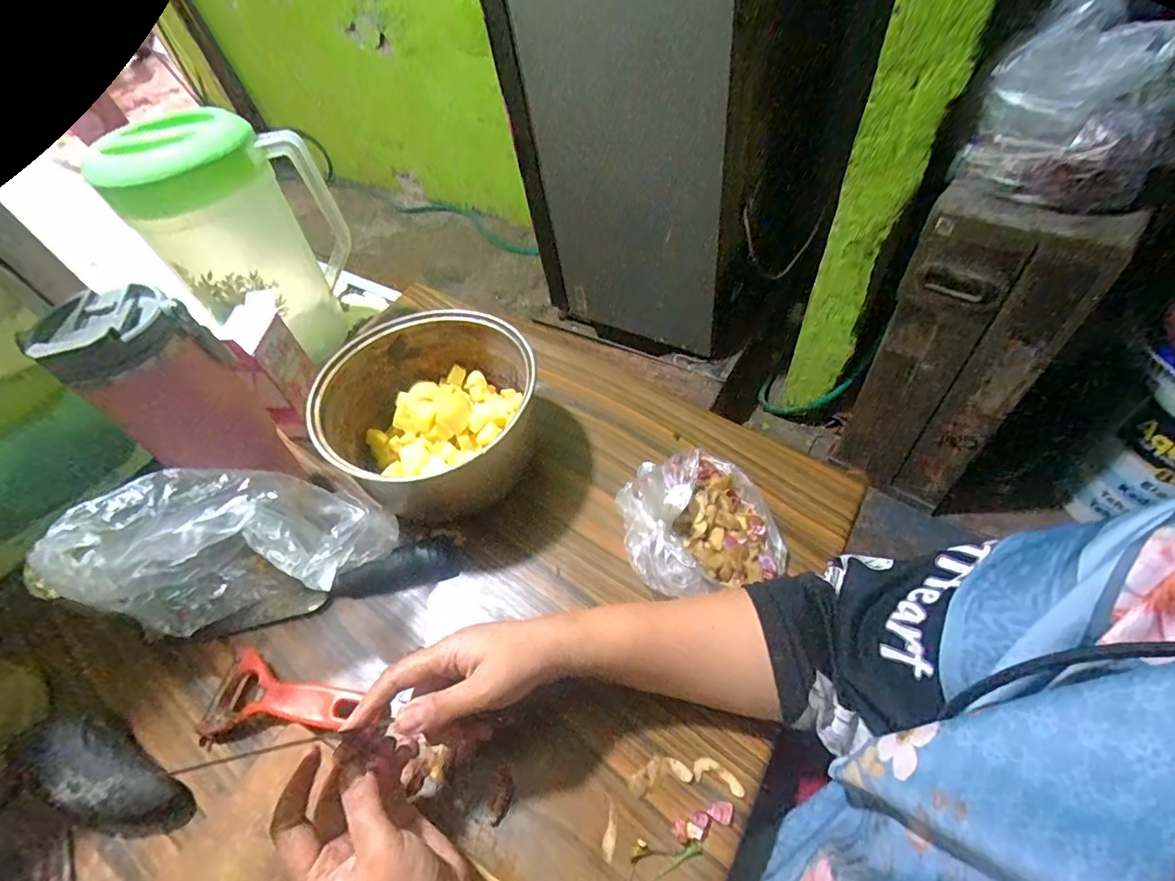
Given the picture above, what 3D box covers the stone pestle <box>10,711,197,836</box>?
[{"bbox_3d":[-0.355,0.245,0.373,0.140,0.048,0.055,28,57,4],"label":"stone pestle"}]

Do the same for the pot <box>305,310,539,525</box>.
[{"bbox_3d":[-0.161,-0.022,0.514,0.171,0.115,0.193,5,54,9],"label":"pot"}]

